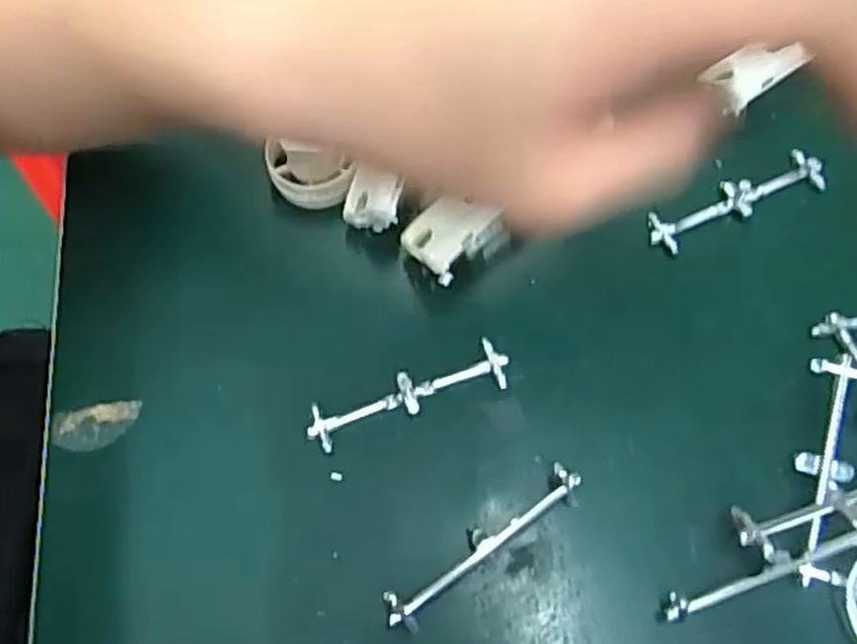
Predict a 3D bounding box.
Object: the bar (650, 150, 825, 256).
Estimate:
[{"bbox_3d":[0.117,-0.046,0.282,0.070,0.009,0.017,-23,66,-7],"label":"bar"}]

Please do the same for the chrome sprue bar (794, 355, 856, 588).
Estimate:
[{"bbox_3d":[0.124,0.045,0.232,0.016,0.009,0.070,12,67,9],"label":"chrome sprue bar"}]

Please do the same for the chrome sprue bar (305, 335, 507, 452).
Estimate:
[{"bbox_3d":[-0.007,0.025,0.259,0.071,0.006,0.017,-19,66,-5],"label":"chrome sprue bar"}]

